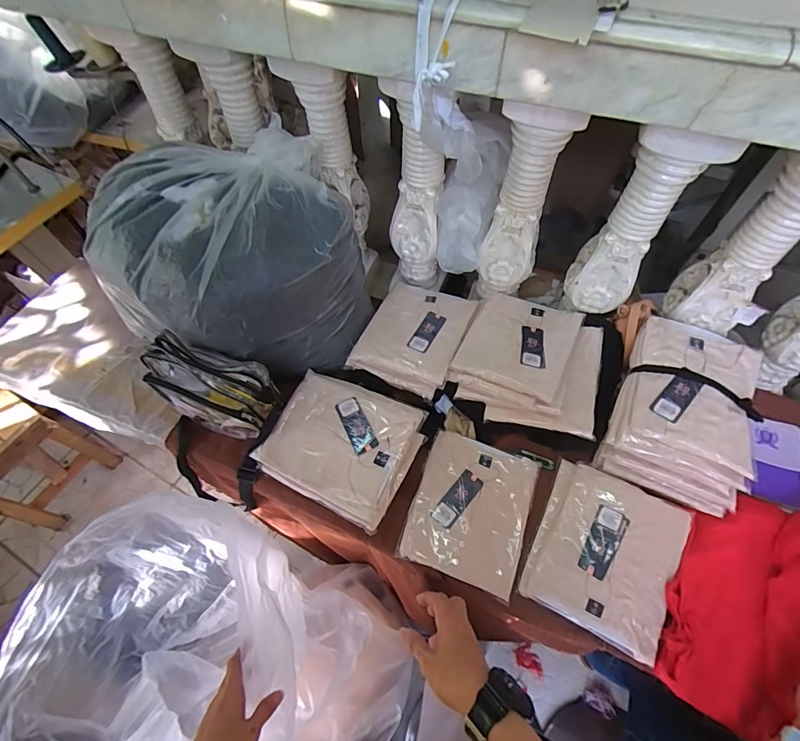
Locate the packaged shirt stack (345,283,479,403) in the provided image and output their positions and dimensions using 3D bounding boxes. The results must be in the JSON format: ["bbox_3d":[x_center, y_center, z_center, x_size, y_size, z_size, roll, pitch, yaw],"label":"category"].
[{"bbox_3d":[0.036,-0.090,0.919,0.209,0.046,0.265,22,62,13],"label":"packaged shirt stack"}]

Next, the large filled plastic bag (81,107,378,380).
[{"bbox_3d":[-0.324,-0.242,0.858,0.502,0.312,0.419,20,62,12],"label":"large filled plastic bag"}]

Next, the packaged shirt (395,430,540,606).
[{"bbox_3d":[0.138,0.258,0.780,0.212,0.028,0.258,18,61,11],"label":"packaged shirt"}]

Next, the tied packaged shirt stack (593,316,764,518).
[{"bbox_3d":[0.538,0.075,0.784,0.222,0.141,0.300,22,62,13],"label":"tied packaged shirt stack"}]

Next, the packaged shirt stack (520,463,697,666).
[{"bbox_3d":[0.367,0.319,0.727,0.221,0.063,0.262,25,63,14],"label":"packaged shirt stack"}]

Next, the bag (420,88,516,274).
[{"bbox_3d":[0.122,-0.353,0.806,0.139,0.344,0.107,18,61,11],"label":"bag"}]

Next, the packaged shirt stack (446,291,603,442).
[{"bbox_3d":[0.275,-0.031,0.867,0.287,0.080,0.282,17,61,10],"label":"packaged shirt stack"}]

